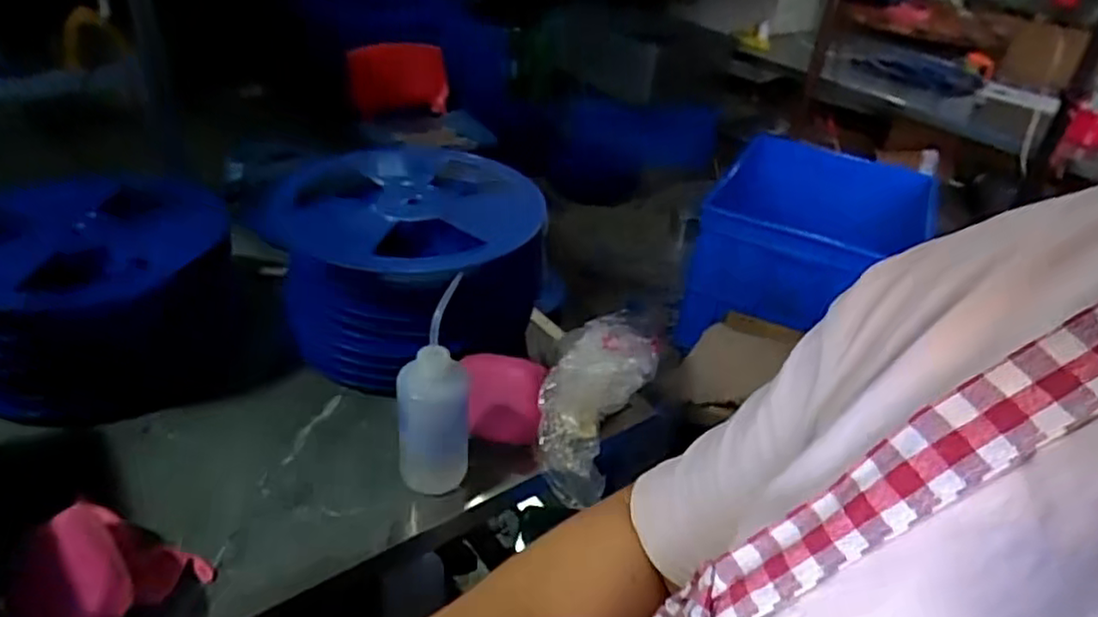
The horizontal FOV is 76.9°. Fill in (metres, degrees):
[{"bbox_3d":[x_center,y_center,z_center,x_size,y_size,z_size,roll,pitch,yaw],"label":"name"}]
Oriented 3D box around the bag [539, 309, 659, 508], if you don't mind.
[{"bbox_3d":[0.049,0.101,0.799,0.103,0.091,0.231,17,55,15],"label":"bag"}]

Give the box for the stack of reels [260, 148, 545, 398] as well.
[{"bbox_3d":[-0.173,-0.041,0.882,0.304,0.209,0.347,9,33,3],"label":"stack of reels"}]

